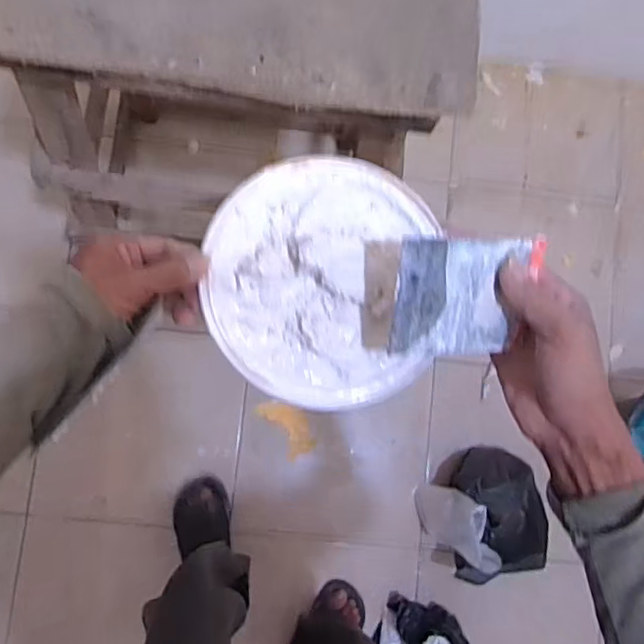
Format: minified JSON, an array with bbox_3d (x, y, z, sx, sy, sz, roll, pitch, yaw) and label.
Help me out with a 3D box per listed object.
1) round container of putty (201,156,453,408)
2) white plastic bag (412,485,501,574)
[{"bbox_3d":[0.001,-0.031,0.436,0.156,0.037,0.175,6,85,-7],"label":"round container of putty"},{"bbox_3d":[0.247,0.384,1.193,0.061,0.265,0.110,-15,85,-6],"label":"white plastic bag"}]

